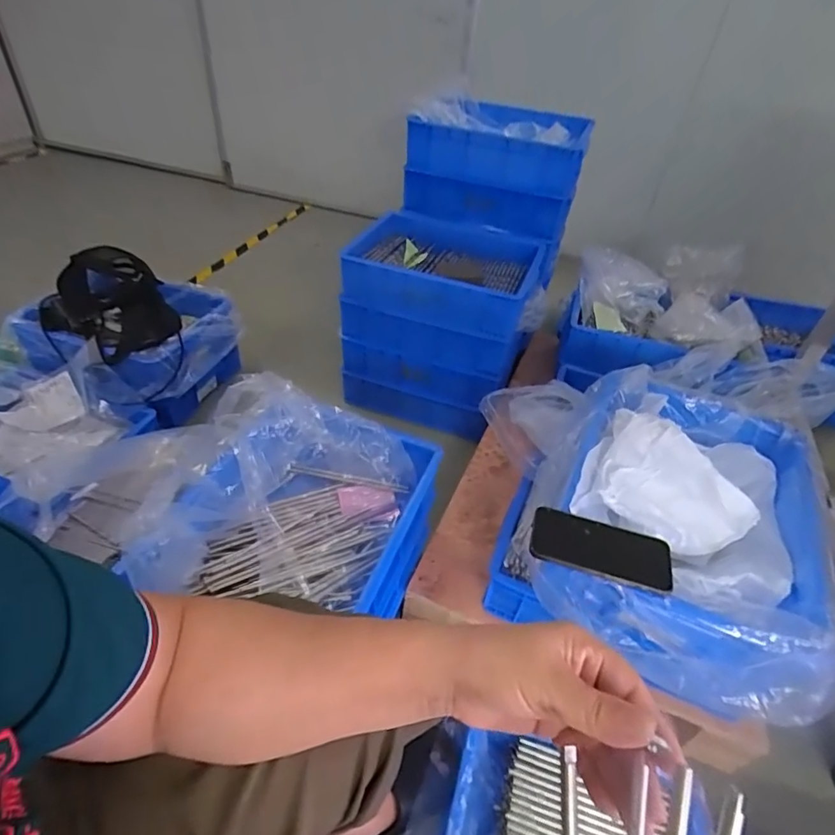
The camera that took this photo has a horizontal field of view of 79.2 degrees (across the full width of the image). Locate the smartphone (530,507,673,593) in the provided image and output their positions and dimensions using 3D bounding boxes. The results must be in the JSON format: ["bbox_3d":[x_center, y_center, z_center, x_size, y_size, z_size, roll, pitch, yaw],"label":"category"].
[{"bbox_3d":[0.216,0.153,0.599,0.158,0.015,0.073,13,42,8],"label":"smartphone"}]

